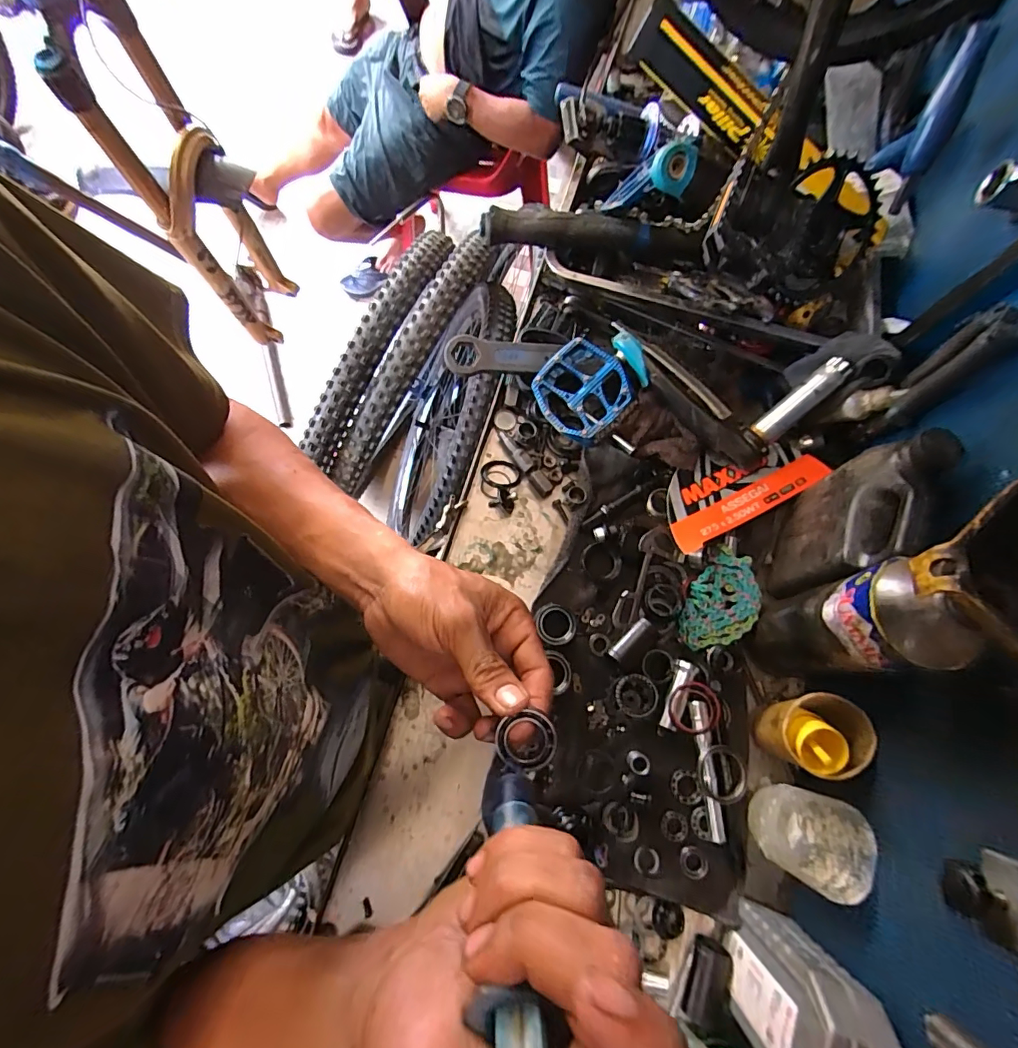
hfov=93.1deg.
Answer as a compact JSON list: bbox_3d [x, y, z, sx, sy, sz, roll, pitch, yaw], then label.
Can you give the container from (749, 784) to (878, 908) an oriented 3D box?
[{"bbox_3d":[0.265,0.278,0.436,0.060,0.091,0.074,26,74,5],"label":"container"}]

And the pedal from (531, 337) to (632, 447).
[{"bbox_3d":[0.084,-0.156,0.565,0.102,0.020,0.098,42,103,5],"label":"pedal"}]

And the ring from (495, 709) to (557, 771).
[{"bbox_3d":[0.009,0.113,0.251,0.031,0.008,0.028,16,73,3],"label":"ring"}]

